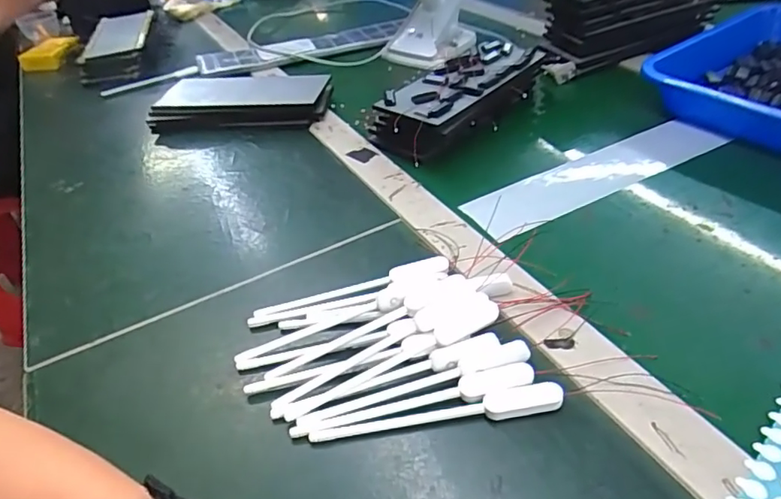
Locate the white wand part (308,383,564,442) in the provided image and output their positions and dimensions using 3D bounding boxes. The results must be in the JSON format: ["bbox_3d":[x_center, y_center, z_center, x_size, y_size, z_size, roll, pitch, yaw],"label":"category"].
[{"bbox_3d":[0.026,0.093,0.308,0.143,0.007,0.015,-7,39,-1],"label":"white wand part"}]

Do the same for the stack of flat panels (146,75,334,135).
[{"bbox_3d":[-0.182,-0.183,0.662,0.209,0.034,0.107,-1,40,6],"label":"stack of flat panels"}]

